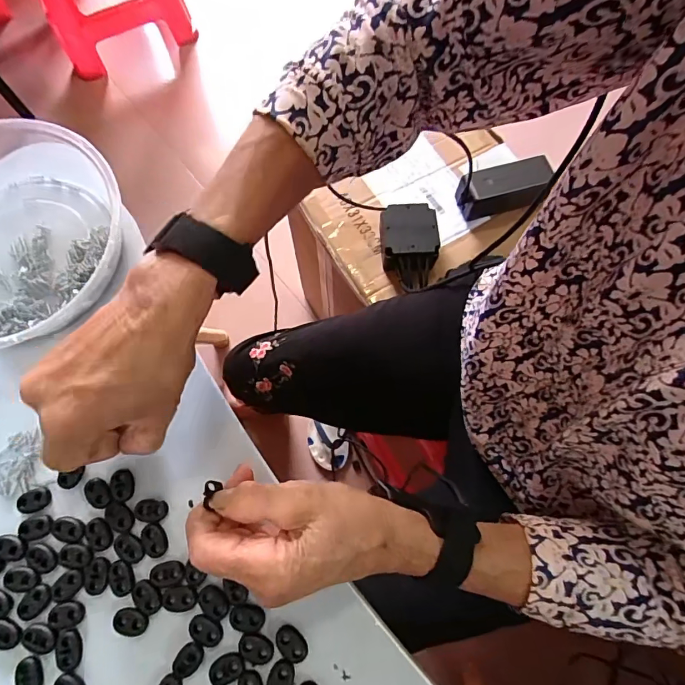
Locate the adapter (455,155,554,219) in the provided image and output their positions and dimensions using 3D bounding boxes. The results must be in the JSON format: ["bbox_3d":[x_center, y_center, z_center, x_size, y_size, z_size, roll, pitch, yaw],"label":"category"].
[{"bbox_3d":[0.227,-0.218,0.622,0.127,0.063,0.049,-11,72,-4],"label":"adapter"}]

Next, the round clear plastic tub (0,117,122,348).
[{"bbox_3d":[-0.259,-0.079,0.336,0.186,0.045,0.185,0,72,0],"label":"round clear plastic tub"}]

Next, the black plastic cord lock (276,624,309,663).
[{"bbox_3d":[-0.032,0.188,0.272,0.022,0.004,0.015,36,75,11],"label":"black plastic cord lock"}]

